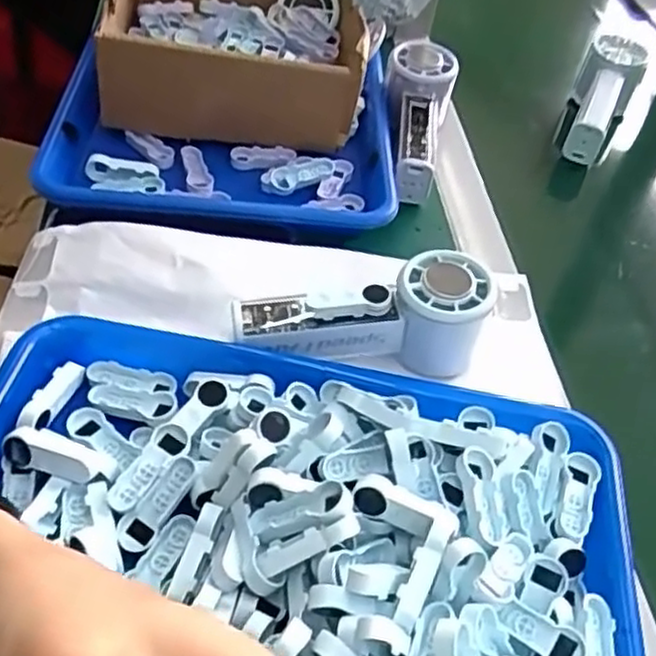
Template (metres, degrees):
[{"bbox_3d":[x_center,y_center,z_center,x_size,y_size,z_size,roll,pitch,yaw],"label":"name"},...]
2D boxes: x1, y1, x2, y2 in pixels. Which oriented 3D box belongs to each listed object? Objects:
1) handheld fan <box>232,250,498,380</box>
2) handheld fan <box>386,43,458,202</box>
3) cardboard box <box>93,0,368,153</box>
[{"bbox_3d":[0.020,-0.007,0.436,0.149,0.059,0.051,1,47,-8],"label":"handheld fan"},{"bbox_3d":[0.073,-0.173,0.594,0.056,0.060,0.154,9,47,-1],"label":"handheld fan"},{"bbox_3d":[-0.074,-0.245,0.605,0.199,0.072,0.204,6,47,-4],"label":"cardboard box"}]

